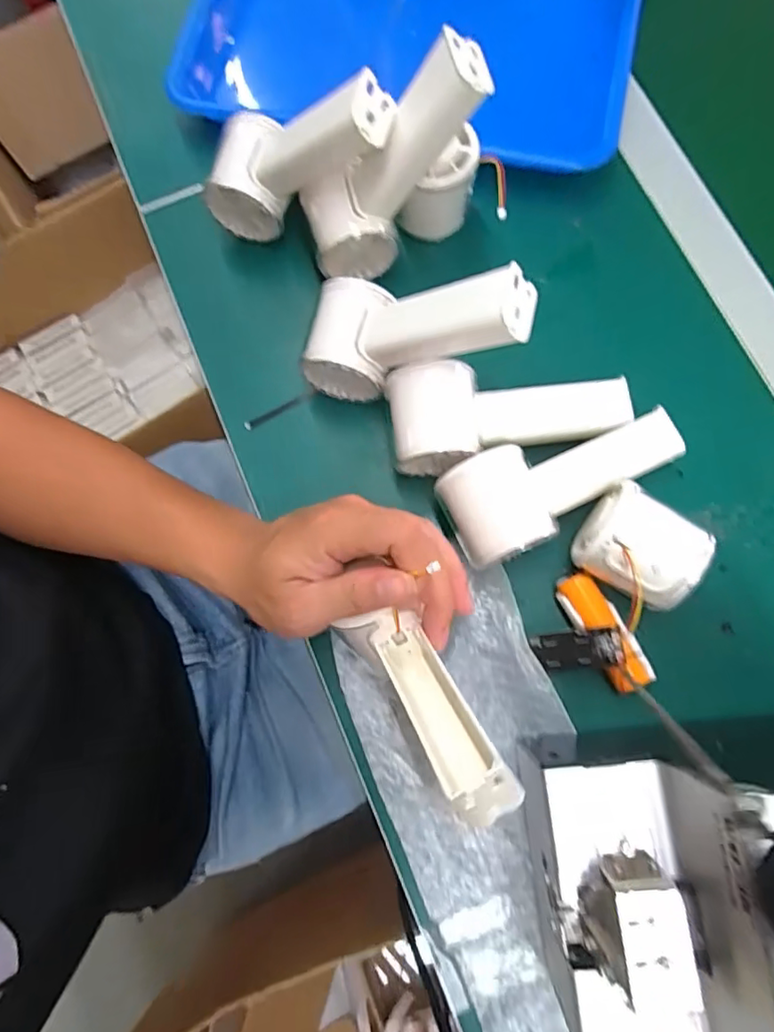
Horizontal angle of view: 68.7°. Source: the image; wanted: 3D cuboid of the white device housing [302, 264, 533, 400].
[{"bbox_3d":[0.015,-0.114,0.337,0.152,0.052,0.060,-1,74,37],"label":"white device housing"}]

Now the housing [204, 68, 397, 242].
[{"bbox_3d":[-0.060,-0.234,0.367,0.154,0.054,0.052,-1,74,40],"label":"housing"}]

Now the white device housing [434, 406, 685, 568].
[{"bbox_3d":[0.108,-0.023,0.347,0.151,0.054,0.058,-26,78,-4],"label":"white device housing"}]

